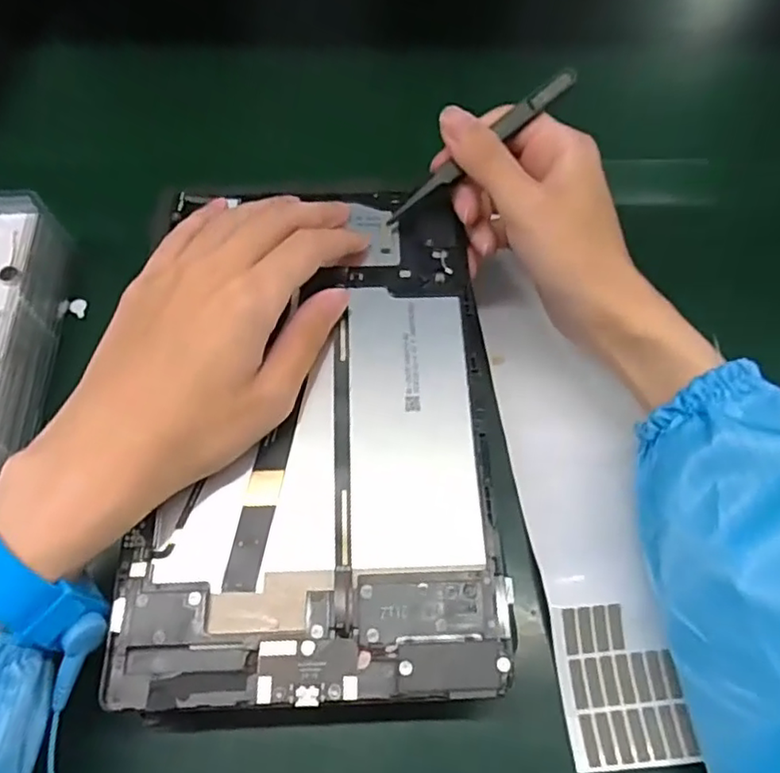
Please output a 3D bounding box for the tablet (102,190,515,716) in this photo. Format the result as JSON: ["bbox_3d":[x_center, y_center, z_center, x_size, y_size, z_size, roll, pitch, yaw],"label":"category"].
[{"bbox_3d":[-0.032,0.009,0.280,0.148,0.007,0.237,-2,64,-2],"label":"tablet"}]

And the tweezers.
[{"bbox_3d":[0.044,-0.117,0.309,0.113,0.009,0.011,-37,68,7],"label":"tweezers"}]

